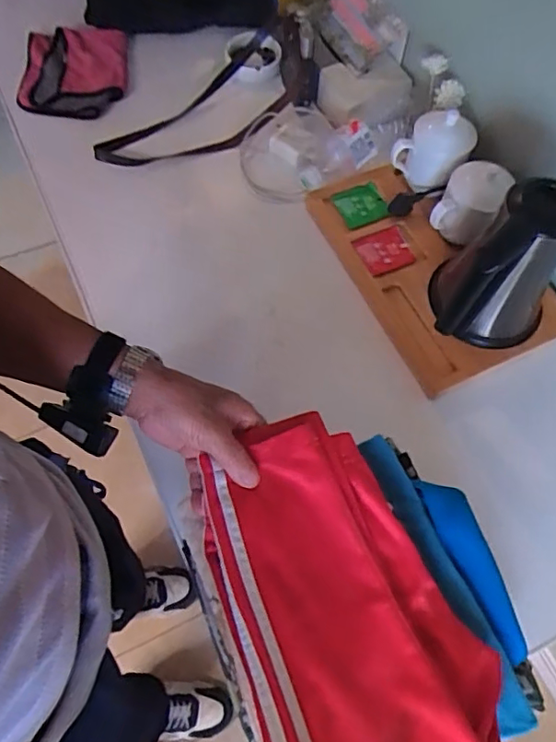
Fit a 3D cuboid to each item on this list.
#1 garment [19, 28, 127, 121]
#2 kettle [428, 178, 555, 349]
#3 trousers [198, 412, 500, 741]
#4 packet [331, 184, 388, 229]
[{"bbox_3d":[-0.346,-0.503,0.970,0.180,0.033,0.200,-4,63,-4],"label":"garment"},{"bbox_3d":[0.286,-0.136,0.710,0.147,0.208,0.123,34,67,14],"label":"kettle"},{"bbox_3d":[0.058,0.201,0.485,0.186,0.027,0.335,-16,65,-9],"label":"trousers"},{"bbox_3d":[0.124,-0.246,0.857,0.072,0.011,0.059,-25,88,-11],"label":"packet"}]

